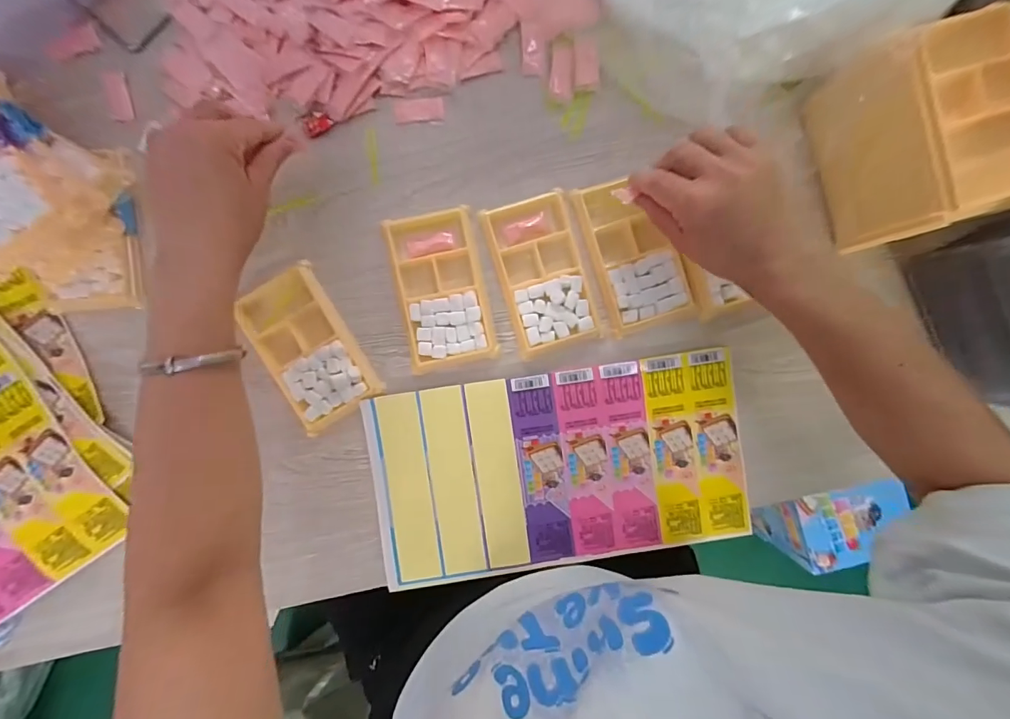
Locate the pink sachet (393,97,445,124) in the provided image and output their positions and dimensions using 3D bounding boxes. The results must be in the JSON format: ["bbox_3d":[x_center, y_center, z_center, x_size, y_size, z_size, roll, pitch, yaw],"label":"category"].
[{"bbox_3d":[-0.075,-0.218,0.377,0.042,0.004,0.020,-7,90,-2],"label":"pink sachet"}]

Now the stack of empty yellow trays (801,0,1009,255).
[{"bbox_3d":[0.316,-0.167,0.331,0.084,0.090,0.140,-16,91,-2],"label":"stack of empty yellow trays"}]

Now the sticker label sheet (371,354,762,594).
[{"bbox_3d":[0.049,0.096,0.383,0.322,0.006,0.169,-9,93,-2],"label":"sticker label sheet"}]

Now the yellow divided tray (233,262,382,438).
[{"bbox_3d":[-0.173,-0.010,0.375,0.075,0.011,0.132,-32,91,-1],"label":"yellow divided tray"}]

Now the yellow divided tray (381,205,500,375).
[{"bbox_3d":[-0.056,-0.062,0.378,0.076,0.010,0.135,-12,91,-2],"label":"yellow divided tray"}]

